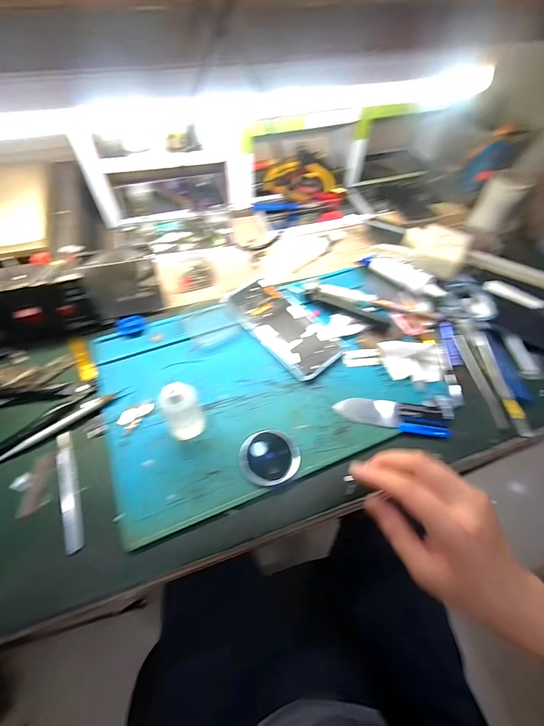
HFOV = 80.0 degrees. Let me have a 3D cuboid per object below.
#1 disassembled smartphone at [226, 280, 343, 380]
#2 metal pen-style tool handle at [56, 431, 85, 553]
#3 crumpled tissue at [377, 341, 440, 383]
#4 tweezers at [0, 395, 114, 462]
[{"bbox_3d":[0.012,-0.048,0.421,0.077,0.011,0.159,-37,66,-22],"label":"disassembled smartphone"},{"bbox_3d":[-0.196,0.120,0.313,0.018,0.004,0.116,-19,61,-14],"label":"metal pen-style tool handle"},{"bbox_3d":[0.172,-0.005,0.396,0.071,0.016,0.049,8,58,2],"label":"crumpled tissue"},{"bbox_3d":[-0.232,0.066,0.344,0.123,0.004,0.017,-32,65,-20],"label":"tweezers"}]

